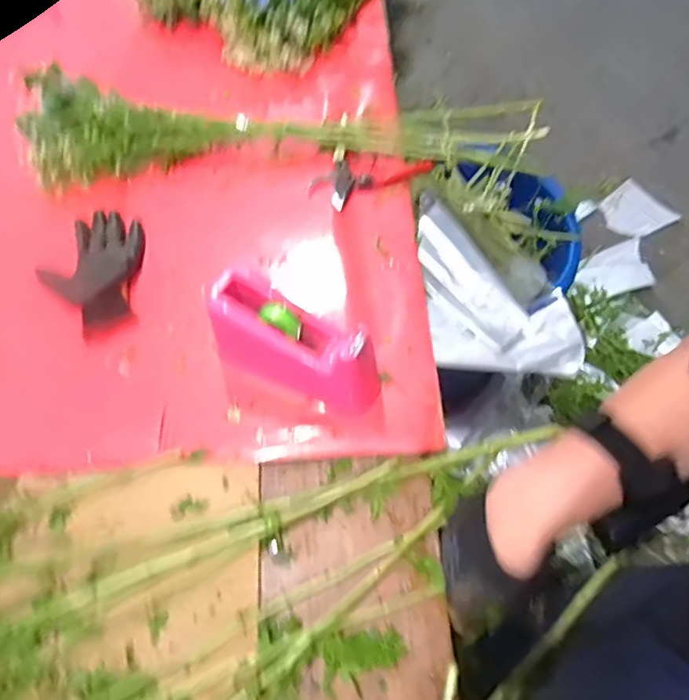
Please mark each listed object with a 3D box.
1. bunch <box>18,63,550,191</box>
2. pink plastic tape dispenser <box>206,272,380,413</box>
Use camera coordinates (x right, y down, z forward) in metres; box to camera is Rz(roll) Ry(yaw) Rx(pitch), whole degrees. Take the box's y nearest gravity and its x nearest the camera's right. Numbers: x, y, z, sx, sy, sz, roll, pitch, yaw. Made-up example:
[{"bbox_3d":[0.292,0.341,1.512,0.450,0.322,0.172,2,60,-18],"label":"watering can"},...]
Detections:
[{"bbox_3d":[-0.092,-0.359,0.807,0.784,0.112,0.172,-7,62,-2],"label":"bunch"},{"bbox_3d":[-0.052,-0.003,0.591,0.201,0.105,0.080,19,64,12],"label":"pink plastic tape dispenser"}]

